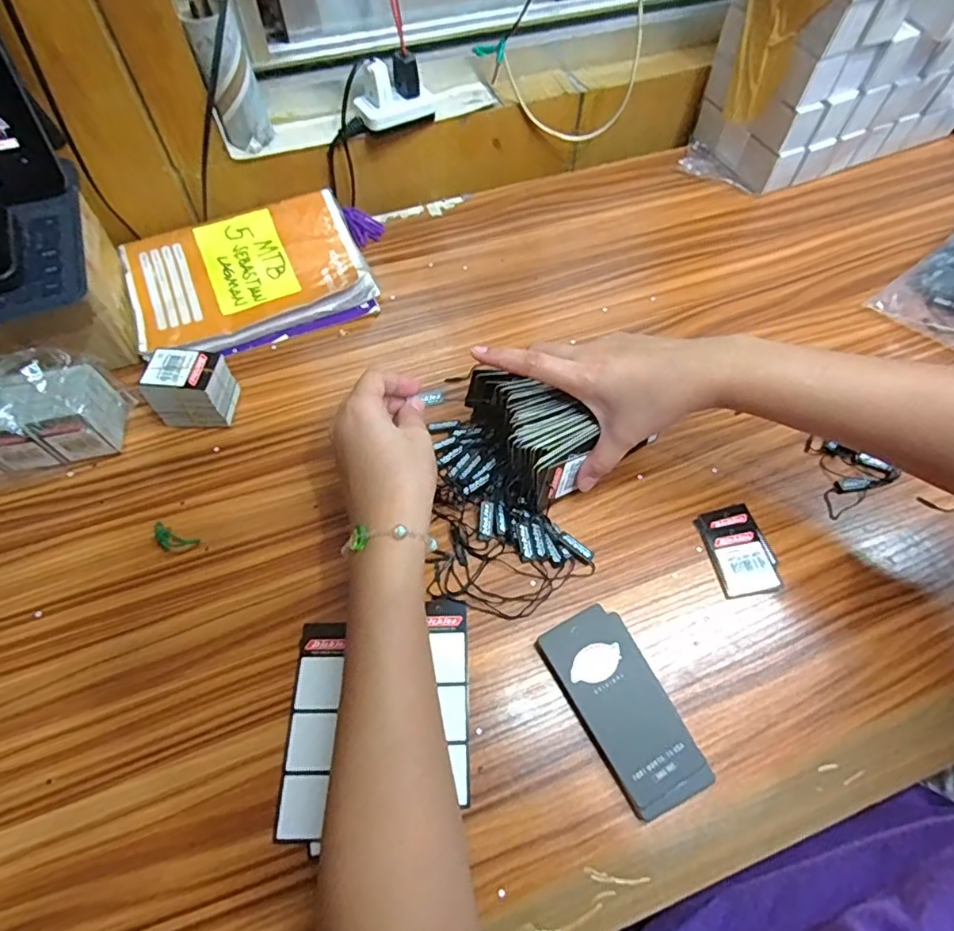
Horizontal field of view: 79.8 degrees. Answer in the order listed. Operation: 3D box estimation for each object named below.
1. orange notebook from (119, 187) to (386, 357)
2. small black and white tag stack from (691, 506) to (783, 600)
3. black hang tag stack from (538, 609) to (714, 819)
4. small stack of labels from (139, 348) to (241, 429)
[{"bbox_3d":[-0.198,-0.179,0.528,0.224,0.027,0.155,-19,62,-11],"label":"orange notebook"},{"bbox_3d":[0.186,0.060,0.405,0.044,0.004,0.065,-10,61,-7],"label":"small black and white tag stack"},{"bbox_3d":[0.089,0.147,0.350,0.054,0.010,0.116,-23,63,-14],"label":"black hang tag stack"},{"bbox_3d":[-0.220,-0.059,0.444,0.052,0.049,0.042,3,60,1],"label":"small stack of labels"}]

